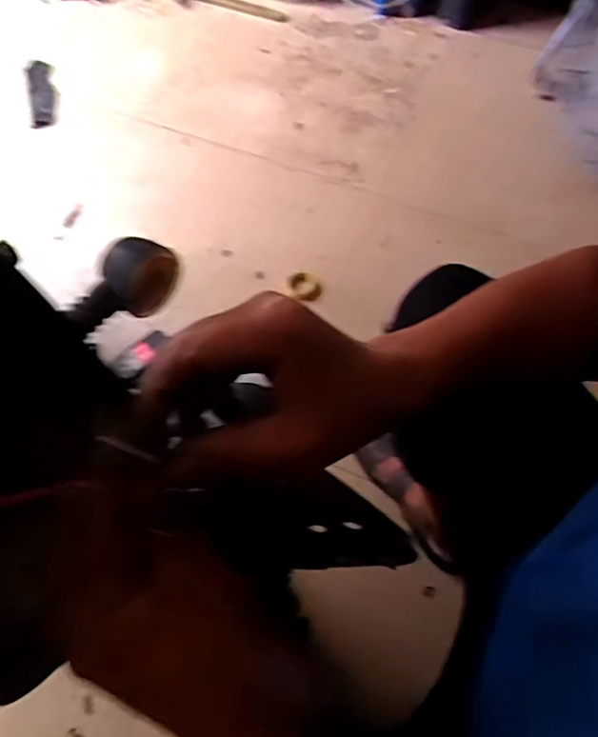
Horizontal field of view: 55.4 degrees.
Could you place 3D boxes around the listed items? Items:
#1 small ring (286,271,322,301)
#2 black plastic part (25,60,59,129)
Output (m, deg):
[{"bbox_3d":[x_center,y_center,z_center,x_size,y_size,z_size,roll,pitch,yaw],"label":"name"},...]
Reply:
[{"bbox_3d":[0.011,-0.159,1.086,0.064,0.017,0.057,41,72,18],"label":"small ring"},{"bbox_3d":[-0.602,-0.642,1.333,0.070,0.032,0.213,-16,66,-7],"label":"black plastic part"}]

